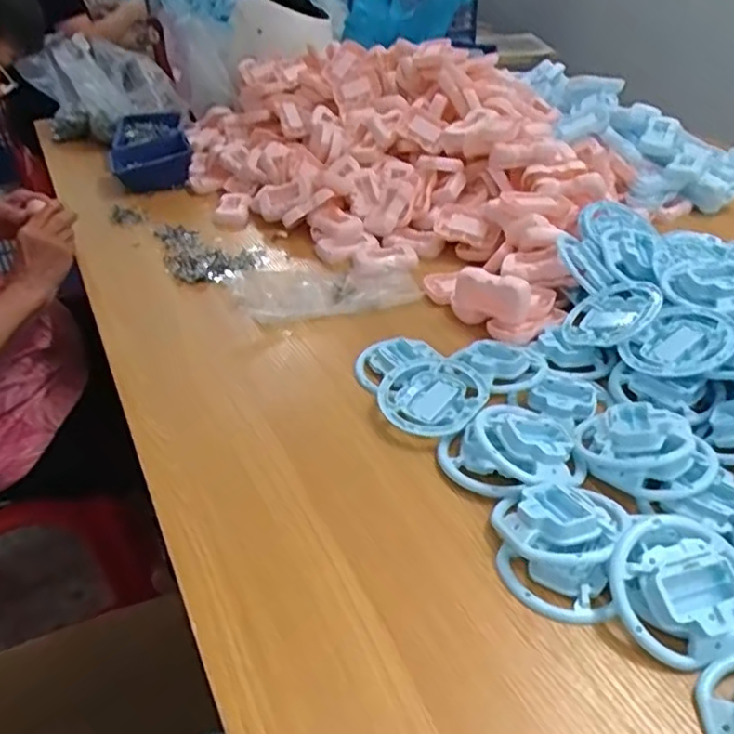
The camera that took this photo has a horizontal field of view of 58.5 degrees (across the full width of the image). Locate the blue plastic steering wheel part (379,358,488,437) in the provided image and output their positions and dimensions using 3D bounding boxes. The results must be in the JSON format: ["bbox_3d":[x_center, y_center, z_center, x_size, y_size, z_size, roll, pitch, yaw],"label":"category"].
[{"bbox_3d":[0.066,0.031,0.651,0.101,0.019,0.103,-3,38,2],"label":"blue plastic steering wheel part"}]

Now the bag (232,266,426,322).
[{"bbox_3d":[-0.058,-0.105,0.843,0.221,0.026,0.121,-13,39,-10],"label":"bag"}]

